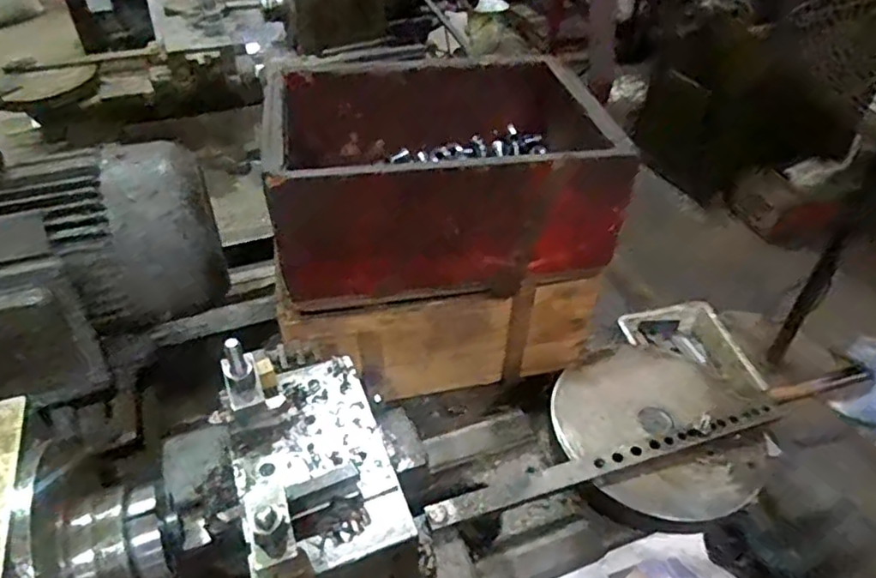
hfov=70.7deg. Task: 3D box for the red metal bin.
[{"bbox_3d":[-0.006,-0.135,0.689,0.340,0.152,0.261,-7,42,-9],"label":"red metal bin"}]

